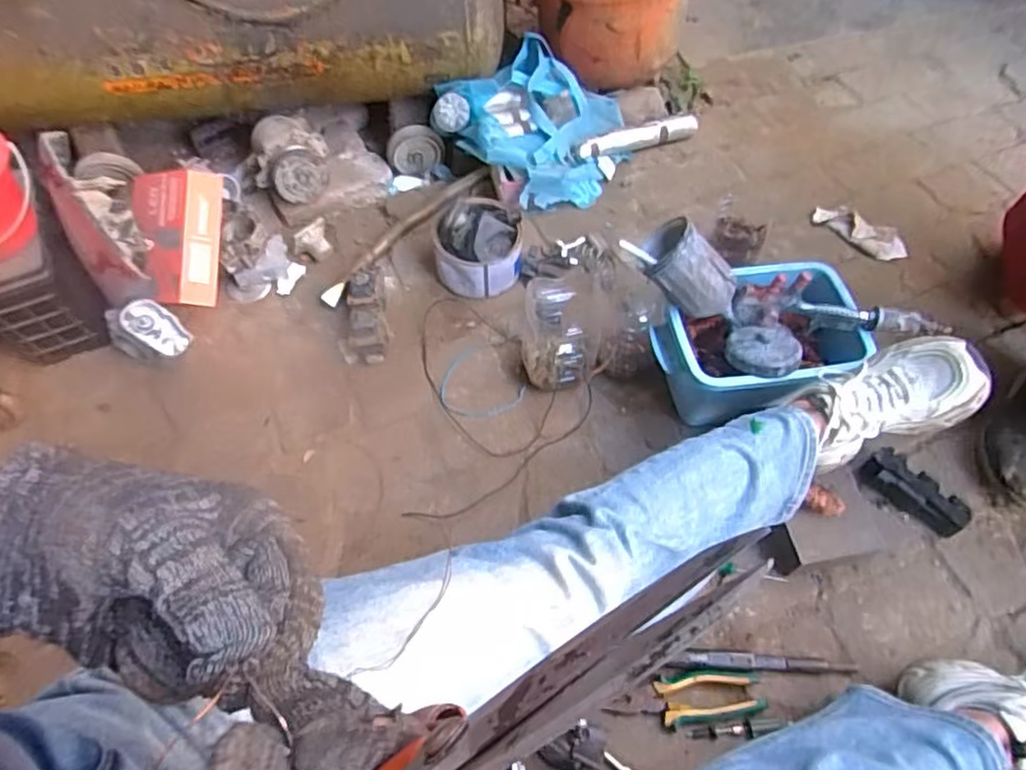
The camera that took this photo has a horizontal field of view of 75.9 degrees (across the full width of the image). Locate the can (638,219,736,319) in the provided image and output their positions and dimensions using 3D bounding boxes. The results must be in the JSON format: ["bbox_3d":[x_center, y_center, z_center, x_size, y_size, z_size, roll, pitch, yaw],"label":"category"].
[{"bbox_3d":[0.241,-0.155,0.908,0.085,0.129,0.103,-48,23,8],"label":"can"}]

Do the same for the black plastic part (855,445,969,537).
[{"bbox_3d":[0.533,0.142,0.874,0.054,0.040,0.134,-40,65,-22],"label":"black plastic part"}]

